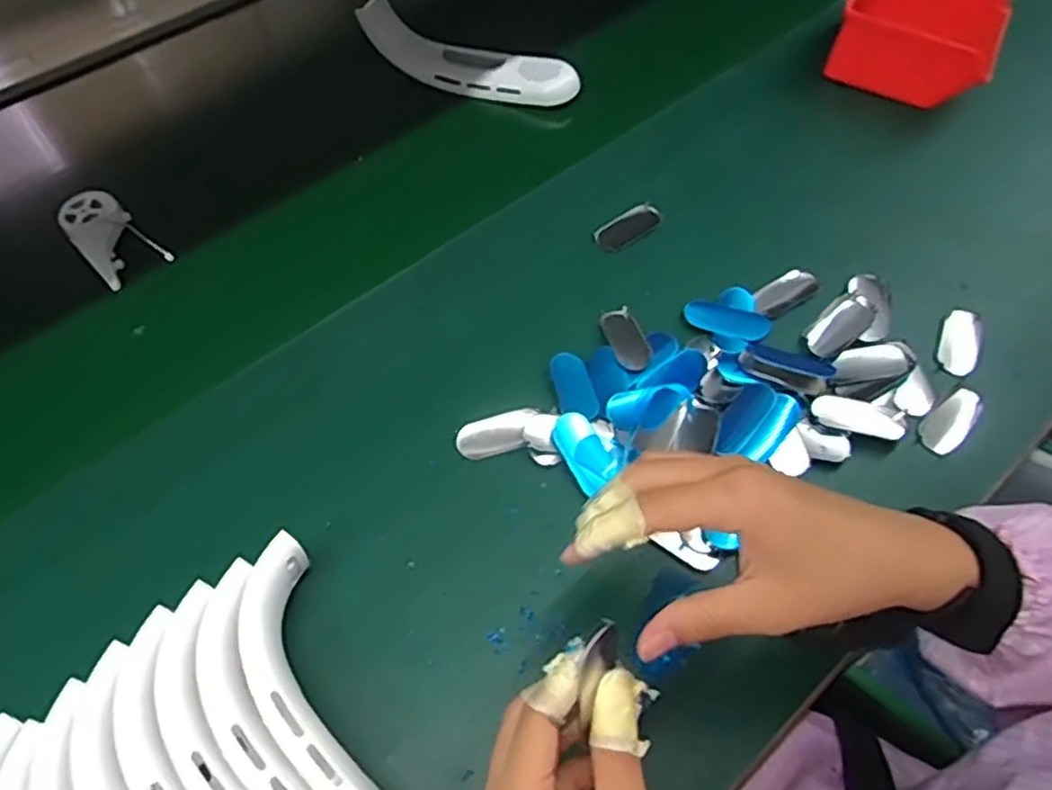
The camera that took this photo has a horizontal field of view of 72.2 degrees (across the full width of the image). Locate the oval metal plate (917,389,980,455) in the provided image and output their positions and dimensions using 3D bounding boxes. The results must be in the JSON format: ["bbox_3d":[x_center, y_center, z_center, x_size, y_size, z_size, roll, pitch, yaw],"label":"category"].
[{"bbox_3d":[0.283,0.016,0.479,0.057,0.006,0.025,-35,65,-20],"label":"oval metal plate"}]

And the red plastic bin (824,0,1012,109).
[{"bbox_3d":[0.349,-0.327,0.646,0.135,0.079,0.126,25,63,12],"label":"red plastic bin"}]

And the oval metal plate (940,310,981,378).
[{"bbox_3d":[0.309,-0.038,0.513,0.025,0.006,0.059,22,60,13],"label":"oval metal plate"}]

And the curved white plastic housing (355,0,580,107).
[{"bbox_3d":[-0.049,-0.309,0.650,0.194,0.056,0.042,18,59,10],"label":"curved white plastic housing"}]

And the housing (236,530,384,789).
[{"bbox_3d":[-0.097,0.167,0.360,0.048,0.044,0.203,-28,61,-16],"label":"housing"}]

